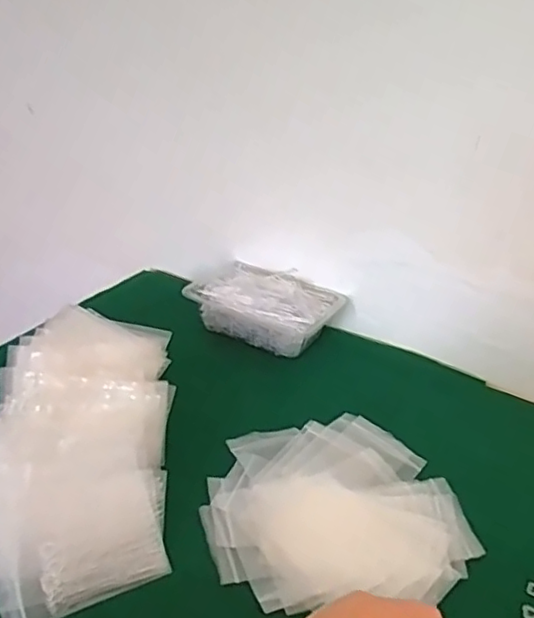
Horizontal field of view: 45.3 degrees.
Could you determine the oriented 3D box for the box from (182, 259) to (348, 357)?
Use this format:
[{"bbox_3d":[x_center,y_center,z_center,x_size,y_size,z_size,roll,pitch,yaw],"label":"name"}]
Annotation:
[{"bbox_3d":[0.000,-0.004,0.826,0.176,0.055,0.115,20,31,22],"label":"box"}]

